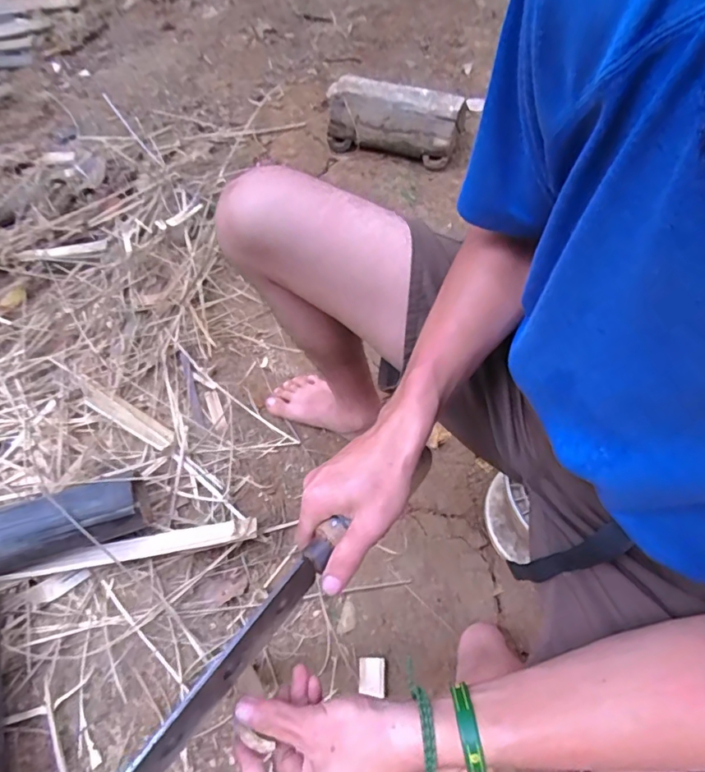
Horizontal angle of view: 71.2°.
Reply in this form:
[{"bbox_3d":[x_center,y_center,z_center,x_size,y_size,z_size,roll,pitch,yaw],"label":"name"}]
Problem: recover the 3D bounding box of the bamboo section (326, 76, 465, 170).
[{"bbox_3d":[0.094,-0.598,1.124,0.288,0.114,0.129,16,65,10],"label":"bamboo section"}]

